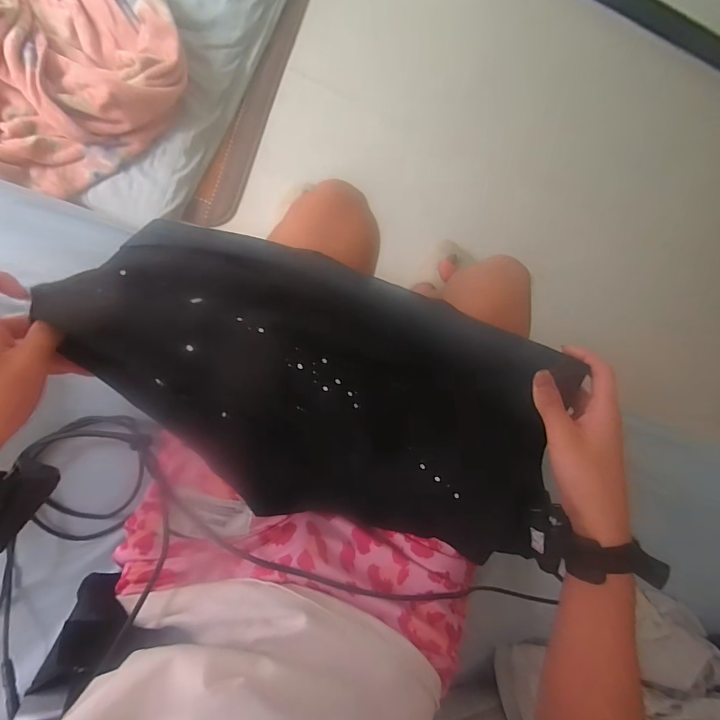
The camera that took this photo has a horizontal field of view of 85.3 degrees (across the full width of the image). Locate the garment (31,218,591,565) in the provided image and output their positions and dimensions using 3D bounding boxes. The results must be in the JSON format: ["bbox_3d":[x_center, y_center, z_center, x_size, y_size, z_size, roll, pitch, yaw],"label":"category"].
[{"bbox_3d":[-0.030,0.026,0.338,0.426,0.042,0.208,17,91,-10],"label":"garment"}]

